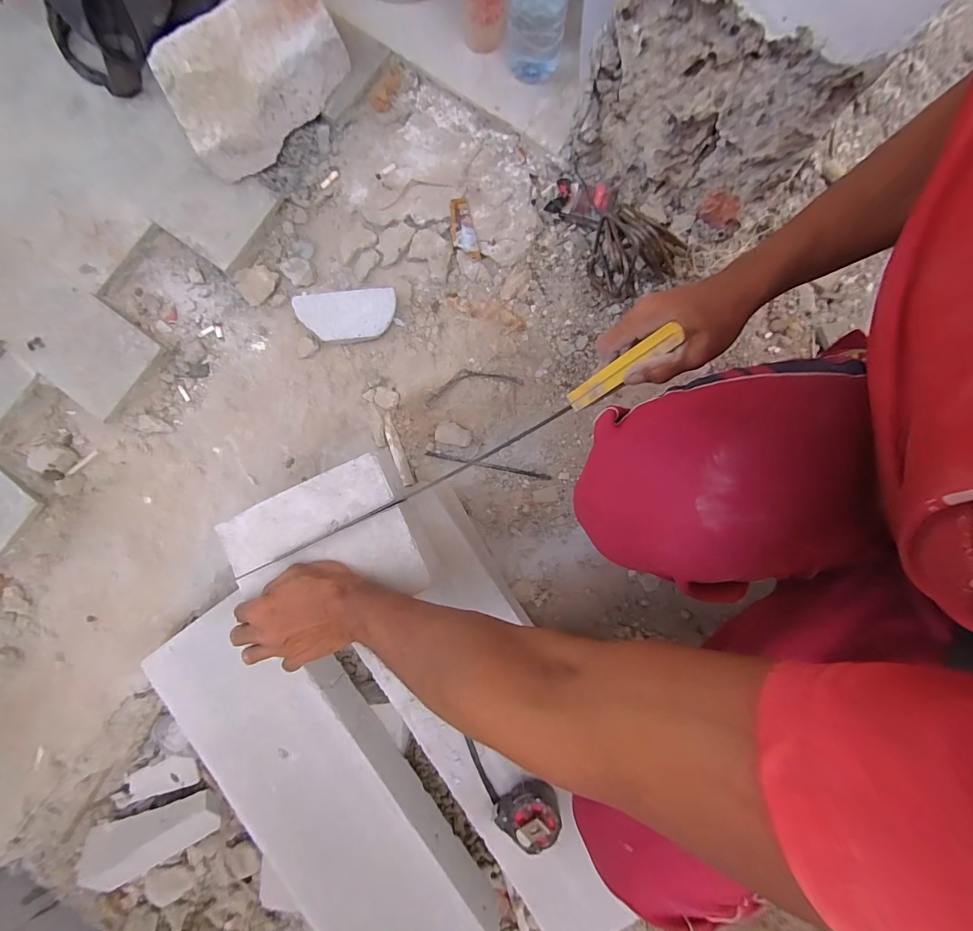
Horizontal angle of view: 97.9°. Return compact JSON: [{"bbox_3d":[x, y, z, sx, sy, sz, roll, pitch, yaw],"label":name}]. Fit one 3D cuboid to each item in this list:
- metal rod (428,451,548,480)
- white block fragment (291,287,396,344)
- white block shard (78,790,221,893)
[{"bbox_3d":[0.002,0.000,0.684,0.200,0.013,0.008,12,79,1],"label":"metal rod"},{"bbox_3d":[-0.222,-0.237,0.679,0.153,0.034,0.074,-8,93,-3],"label":"white block fragment"},{"bbox_3d":[-0.541,0.605,0.690,0.189,0.061,0.099,-22,80,-5],"label":"white block shard"}]

